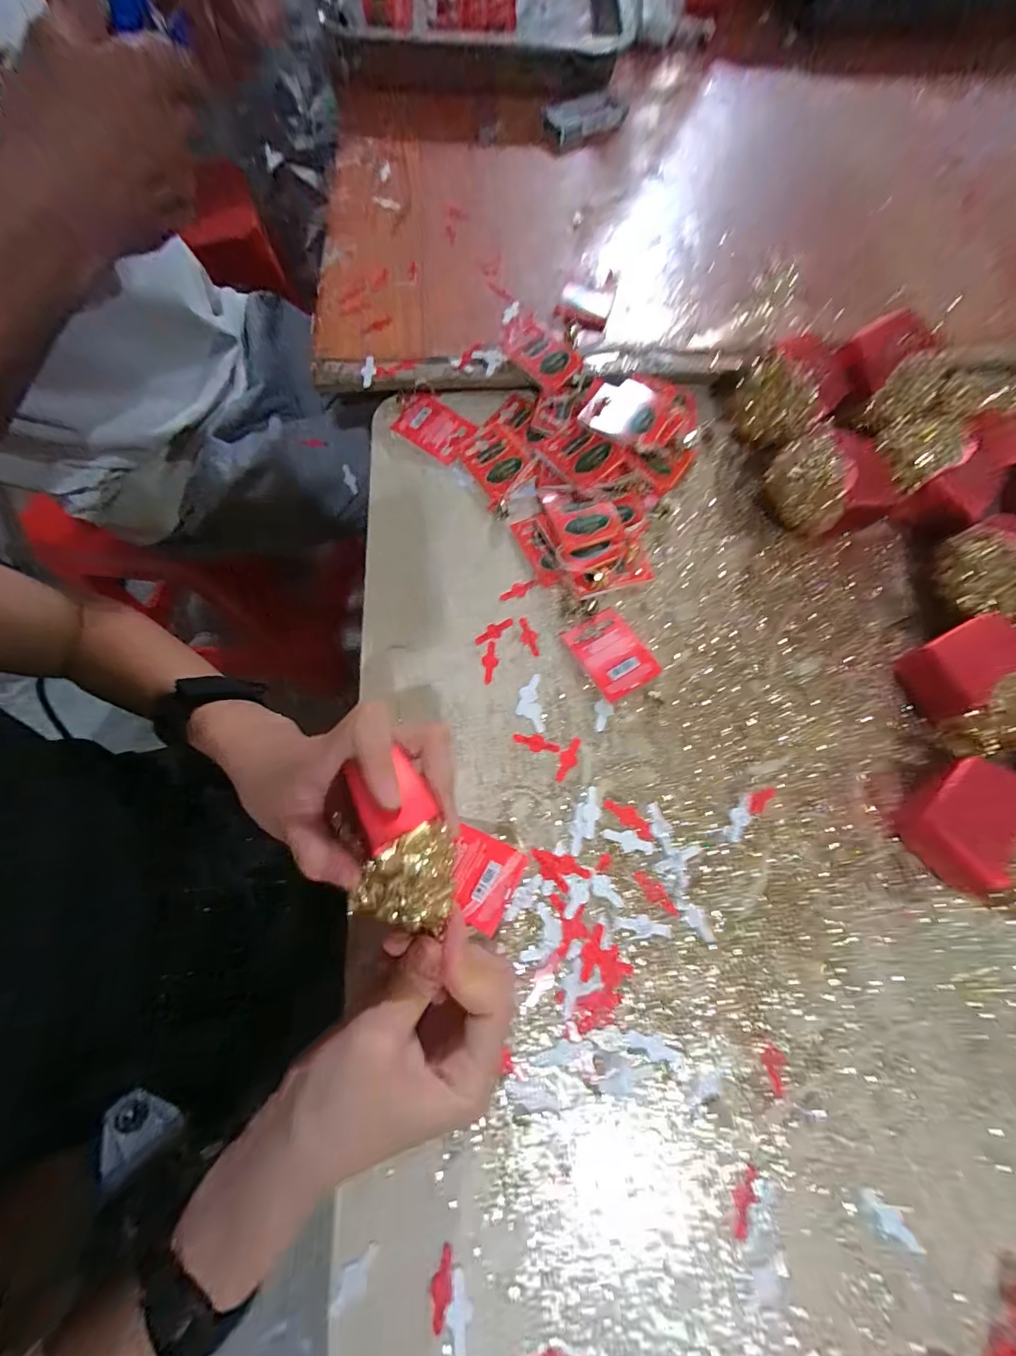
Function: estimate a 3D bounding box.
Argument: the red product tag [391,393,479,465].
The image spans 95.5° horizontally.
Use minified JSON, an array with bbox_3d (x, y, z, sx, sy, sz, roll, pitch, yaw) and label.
[{"bbox_3d":[-0.058,-0.201,0.368,0.056,0.010,0.041,29,74,8],"label":"red product tag"}]

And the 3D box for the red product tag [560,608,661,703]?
[{"bbox_3d":[0.070,-0.016,0.315,0.042,0.004,0.057,-31,75,-10],"label":"red product tag"}]

